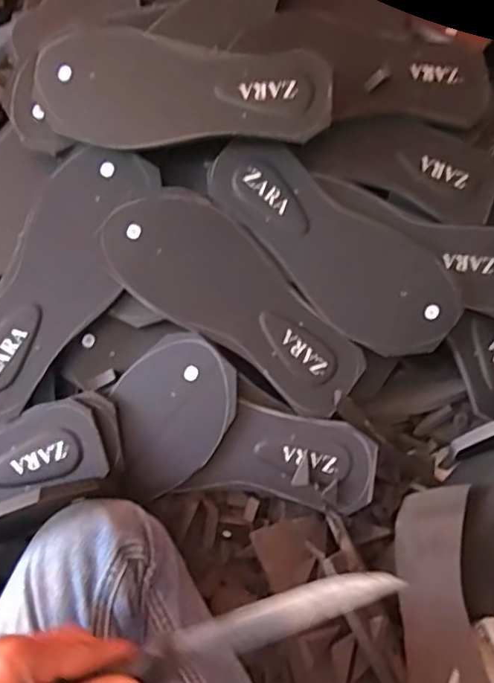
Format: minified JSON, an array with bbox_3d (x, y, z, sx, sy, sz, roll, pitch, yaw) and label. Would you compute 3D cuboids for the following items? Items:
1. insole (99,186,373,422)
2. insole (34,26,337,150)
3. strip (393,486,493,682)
[{"bbox_3d":[-0.006,-0.039,0.493,0.244,0.011,0.097,35,86,-2],"label":"insole"},{"bbox_3d":[-0.054,-0.209,0.476,0.241,0.014,0.108,10,82,6],"label":"insole"},{"bbox_3d":[0.147,0.231,0.404,0.064,0.022,0.253,-2,59,3],"label":"strip"}]

